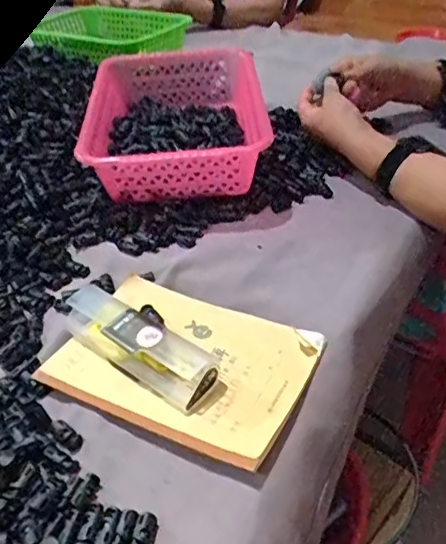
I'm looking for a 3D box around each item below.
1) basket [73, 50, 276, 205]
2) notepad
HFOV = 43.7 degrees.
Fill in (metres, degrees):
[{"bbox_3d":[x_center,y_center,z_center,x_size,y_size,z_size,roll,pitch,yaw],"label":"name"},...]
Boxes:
[{"bbox_3d":[-0.062,-0.196,0.735,0.216,0.089,0.308,-4,37,-2],"label":"basket"},{"bbox_3d":[-0.035,0.073,0.476,0.206,0.014,0.142,18,44,23],"label":"notepad"}]

